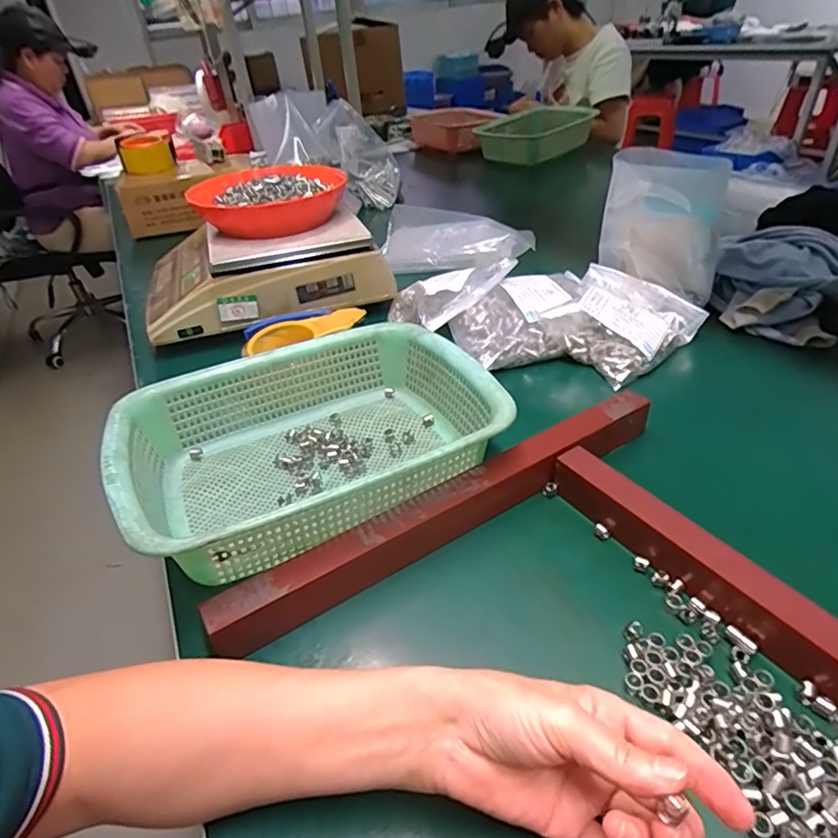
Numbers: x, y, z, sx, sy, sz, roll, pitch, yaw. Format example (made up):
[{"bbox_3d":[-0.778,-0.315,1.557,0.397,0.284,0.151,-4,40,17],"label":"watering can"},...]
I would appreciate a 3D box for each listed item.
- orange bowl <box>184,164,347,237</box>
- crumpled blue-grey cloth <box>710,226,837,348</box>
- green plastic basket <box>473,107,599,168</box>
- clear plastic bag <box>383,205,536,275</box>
[{"bbox_3d":[-0.201,-0.292,0.737,0.203,0.073,0.181,-12,38,-7],"label":"orange bowl"},{"bbox_3d":[0.471,-0.165,0.636,0.220,0.069,0.193,21,46,32],"label":"crumpled blue-grey cloth"},{"bbox_3d":[0.317,-0.748,1.402,0.260,0.077,0.296,20,45,31],"label":"green plastic basket"},{"bbox_3d":[0.063,-0.293,0.882,0.247,0.064,0.169,1,38,10],"label":"clear plastic bag"}]

